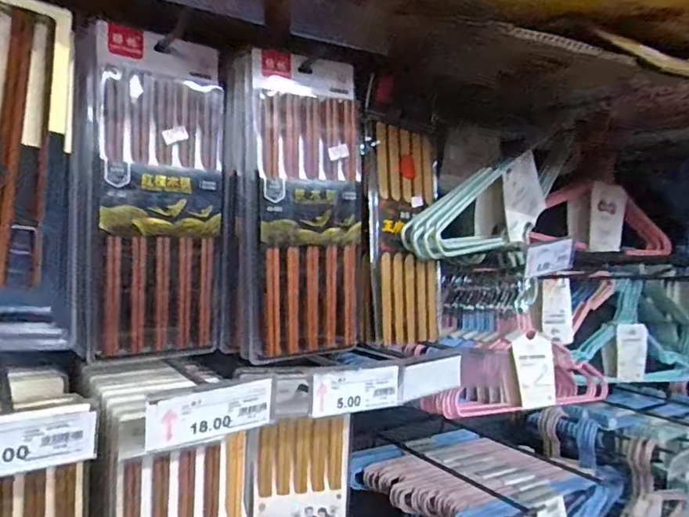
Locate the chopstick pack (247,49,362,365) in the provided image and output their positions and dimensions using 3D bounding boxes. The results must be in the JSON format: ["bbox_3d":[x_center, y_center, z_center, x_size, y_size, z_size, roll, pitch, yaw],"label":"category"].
[{"bbox_3d":[-0.035,-0.049,0.525,0.117,0.292,0.027,-1,4,-28],"label":"chopstick pack"}]

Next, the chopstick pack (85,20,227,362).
[{"bbox_3d":[-0.168,-0.055,0.483,0.124,0.289,0.017,-2,4,-38],"label":"chopstick pack"}]

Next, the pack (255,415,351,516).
[{"bbox_3d":[-0.047,0.291,0.574,0.105,0.236,0.019,1,1,-15],"label":"pack"}]

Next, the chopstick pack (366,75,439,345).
[{"bbox_3d":[0.081,-0.052,0.634,0.025,0.301,0.132,-3,-5,43],"label":"chopstick pack"}]

